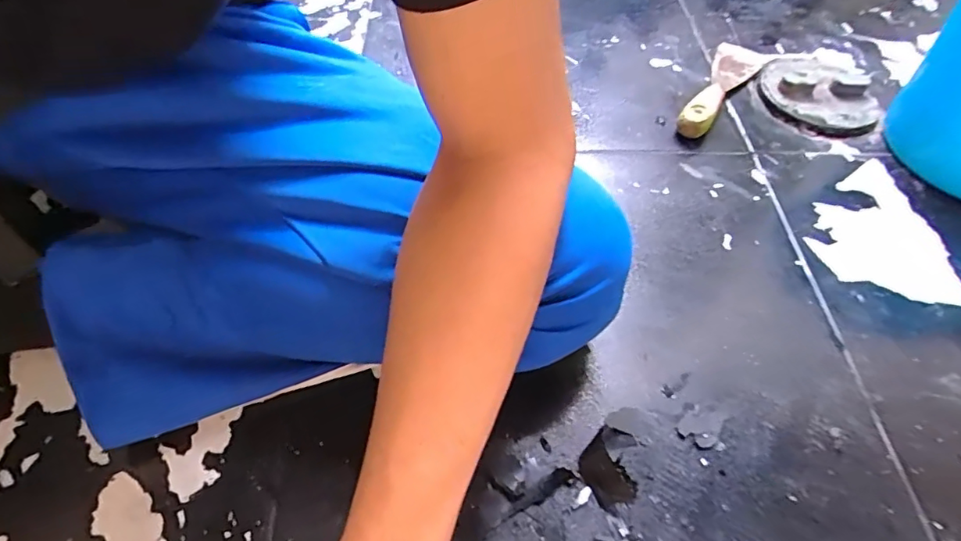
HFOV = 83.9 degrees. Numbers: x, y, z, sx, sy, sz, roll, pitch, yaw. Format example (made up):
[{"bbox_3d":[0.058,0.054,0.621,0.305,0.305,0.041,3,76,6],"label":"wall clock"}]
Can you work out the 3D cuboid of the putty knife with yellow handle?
[{"bbox_3d":[0.272,-0.206,0.594,0.055,0.030,0.206,26,57,16],"label":"putty knife with yellow handle"}]

